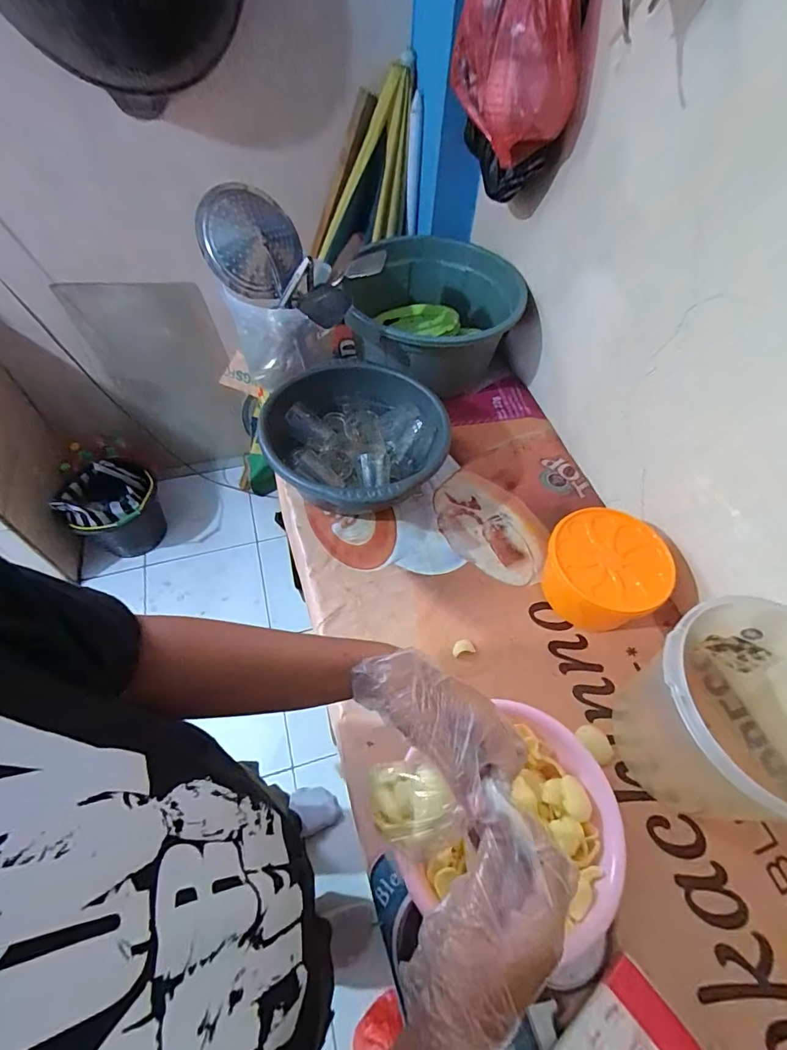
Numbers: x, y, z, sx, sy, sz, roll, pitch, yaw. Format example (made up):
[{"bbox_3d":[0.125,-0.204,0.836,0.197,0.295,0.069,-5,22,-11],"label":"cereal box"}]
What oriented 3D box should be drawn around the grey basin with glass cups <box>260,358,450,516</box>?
[{"bbox_3d":[-0.078,-0.161,0.942,0.349,0.160,0.363,1,55,-2],"label":"grey basin with glass cups"}]

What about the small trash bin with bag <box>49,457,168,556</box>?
[{"bbox_3d":[-0.977,-0.052,1.645,0.236,0.319,0.283,39,62,22],"label":"small trash bin with bag"}]

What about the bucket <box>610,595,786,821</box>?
[{"bbox_3d":[0.447,0.255,0.627,0.250,0.236,0.232,1,55,-2],"label":"bucket"}]

